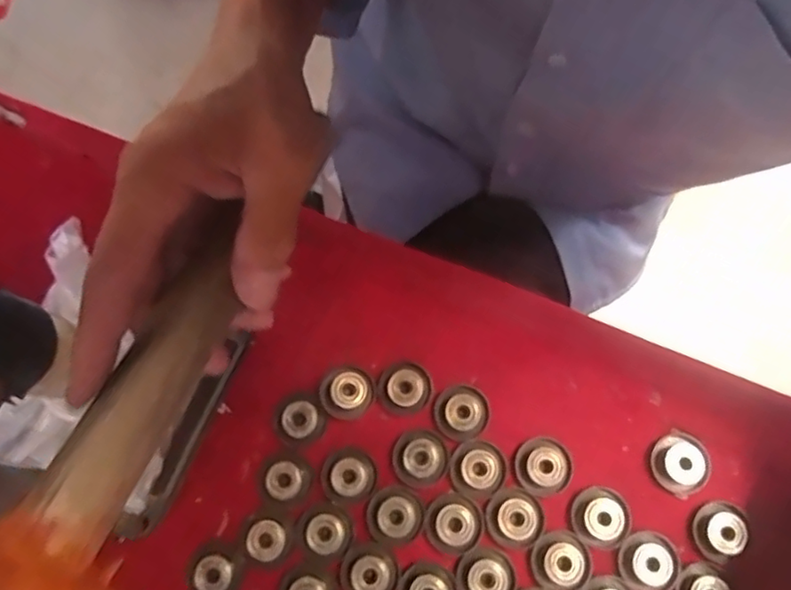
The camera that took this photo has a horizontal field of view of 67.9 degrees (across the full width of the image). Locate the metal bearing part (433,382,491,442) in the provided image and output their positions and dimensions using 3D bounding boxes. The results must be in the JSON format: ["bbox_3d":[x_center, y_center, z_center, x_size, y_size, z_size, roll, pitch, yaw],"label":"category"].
[{"bbox_3d":[0.040,0.071,0.357,0.031,0.006,0.034,30,77,9],"label":"metal bearing part"}]

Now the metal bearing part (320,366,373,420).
[{"bbox_3d":[-0.030,0.060,0.360,0.031,0.010,0.031,40,79,11],"label":"metal bearing part"}]

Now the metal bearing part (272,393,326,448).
[{"bbox_3d":[-0.059,0.076,0.356,0.031,0.008,0.030,0,74,1],"label":"metal bearing part"}]

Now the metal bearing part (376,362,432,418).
[{"bbox_3d":[0.005,0.057,0.360,0.032,0.008,0.032,0,74,1],"label":"metal bearing part"}]

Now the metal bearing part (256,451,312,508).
[{"bbox_3d":[-0.066,0.109,0.346,0.033,0.012,0.030,0,74,1],"label":"metal bearing part"}]

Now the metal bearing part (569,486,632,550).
[{"bbox_3d":[0.119,0.128,0.338,0.033,0.006,0.033,30,77,9],"label":"metal bearing part"}]

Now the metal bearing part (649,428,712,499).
[{"bbox_3d":[0.169,0.099,0.347,0.033,0.009,0.035,29,77,9],"label":"metal bearing part"}]

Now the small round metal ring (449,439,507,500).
[{"bbox_3d":[0.049,0.103,0.346,0.032,0.004,0.033,0,74,1],"label":"small round metal ring"}]

